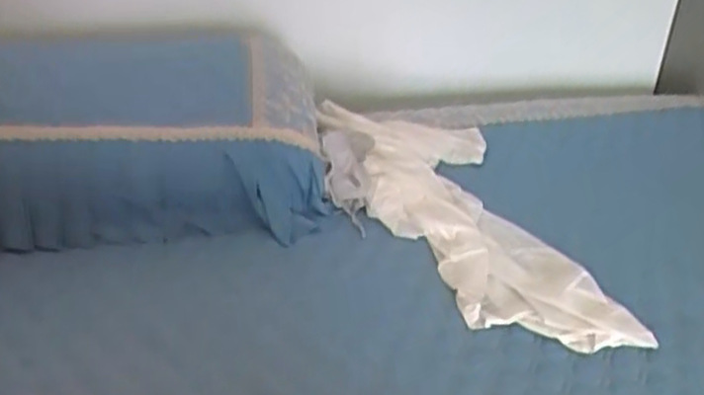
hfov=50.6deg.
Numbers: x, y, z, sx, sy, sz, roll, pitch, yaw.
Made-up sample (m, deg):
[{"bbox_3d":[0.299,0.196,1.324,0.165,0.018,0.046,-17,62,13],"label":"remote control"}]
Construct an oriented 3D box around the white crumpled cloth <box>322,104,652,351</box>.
[{"bbox_3d":[0.138,0.016,1.057,0.298,0.073,0.548,-8,34,-14],"label":"white crumpled cloth"}]

